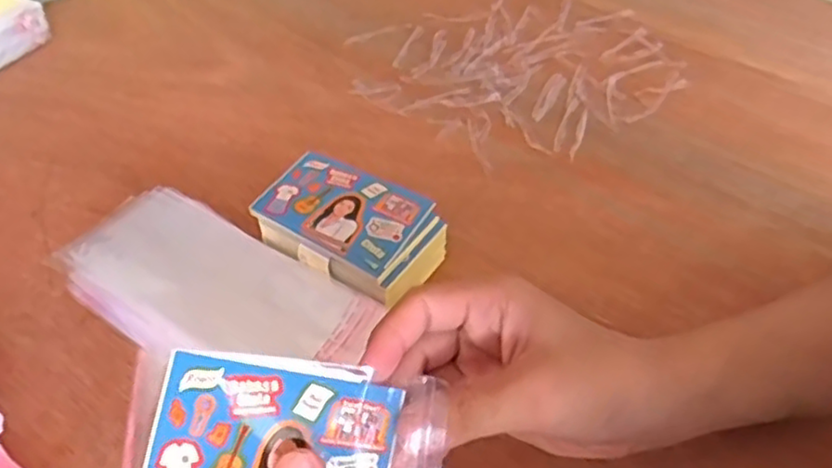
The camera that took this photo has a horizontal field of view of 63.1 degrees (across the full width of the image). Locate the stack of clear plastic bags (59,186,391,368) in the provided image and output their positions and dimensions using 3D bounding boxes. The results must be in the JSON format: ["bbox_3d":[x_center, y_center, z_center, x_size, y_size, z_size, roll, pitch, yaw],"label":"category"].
[{"bbox_3d":[-0.113,0.034,0.382,0.176,0.028,0.088,29,51,24],"label":"stack of clear plastic bags"}]

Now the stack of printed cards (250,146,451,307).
[{"bbox_3d":[-0.037,0.002,0.399,0.103,0.043,0.067,24,49,19],"label":"stack of printed cards"}]

